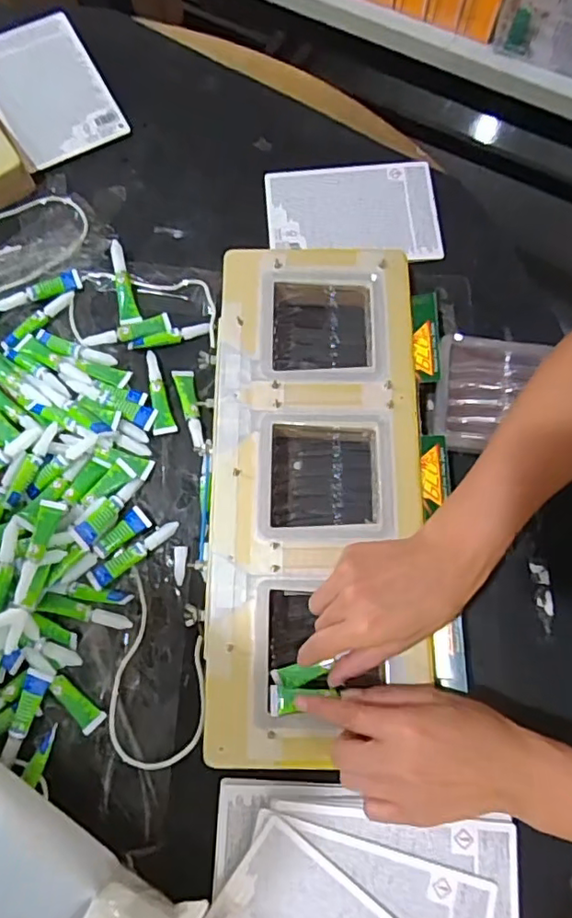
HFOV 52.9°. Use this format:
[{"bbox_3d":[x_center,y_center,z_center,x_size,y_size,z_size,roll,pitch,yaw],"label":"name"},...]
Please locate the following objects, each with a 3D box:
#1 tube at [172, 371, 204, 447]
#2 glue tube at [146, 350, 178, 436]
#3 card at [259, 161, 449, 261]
[{"bbox_3d":[-0.084,-0.047,0.516,0.017,0.012,0.077,-18,74,-3],"label":"tube"},{"bbox_3d":[-0.118,-0.061,0.522,0.019,0.008,0.081,-17,74,-3],"label":"glue tube"},{"bbox_3d":[0.068,-0.249,0.583,0.171,0.010,0.112,-5,73,1],"label":"card"}]

